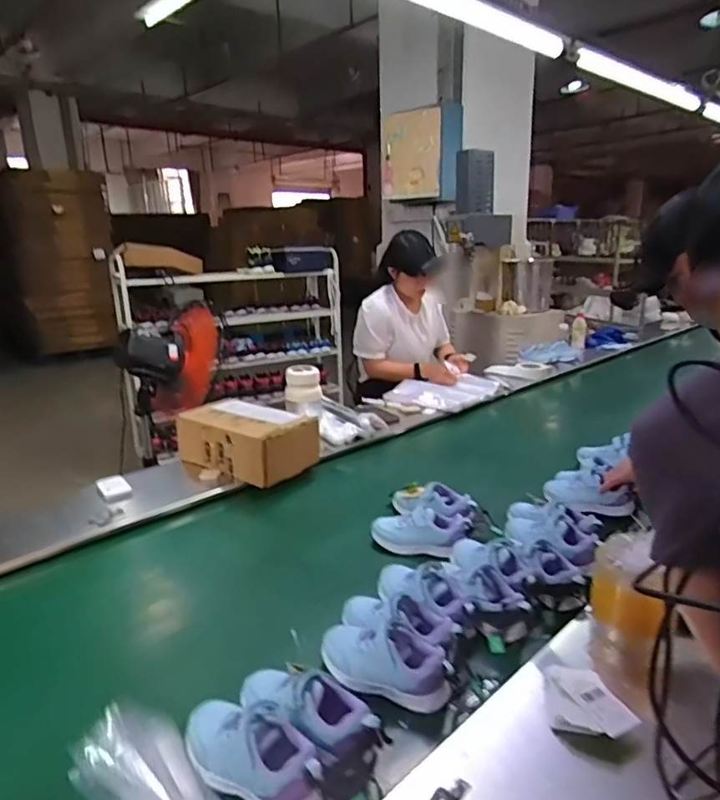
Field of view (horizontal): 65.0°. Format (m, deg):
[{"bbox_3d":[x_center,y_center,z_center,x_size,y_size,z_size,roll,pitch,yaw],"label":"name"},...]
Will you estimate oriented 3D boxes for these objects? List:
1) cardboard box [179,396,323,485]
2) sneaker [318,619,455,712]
[{"bbox_3d":[-0.288,0.095,1.436,0.323,0.127,0.211,11,21,33],"label":"cardboard box"},{"bbox_3d":[0.031,0.339,0.747,0.180,0.063,0.073,7,19,22],"label":"sneaker"}]

